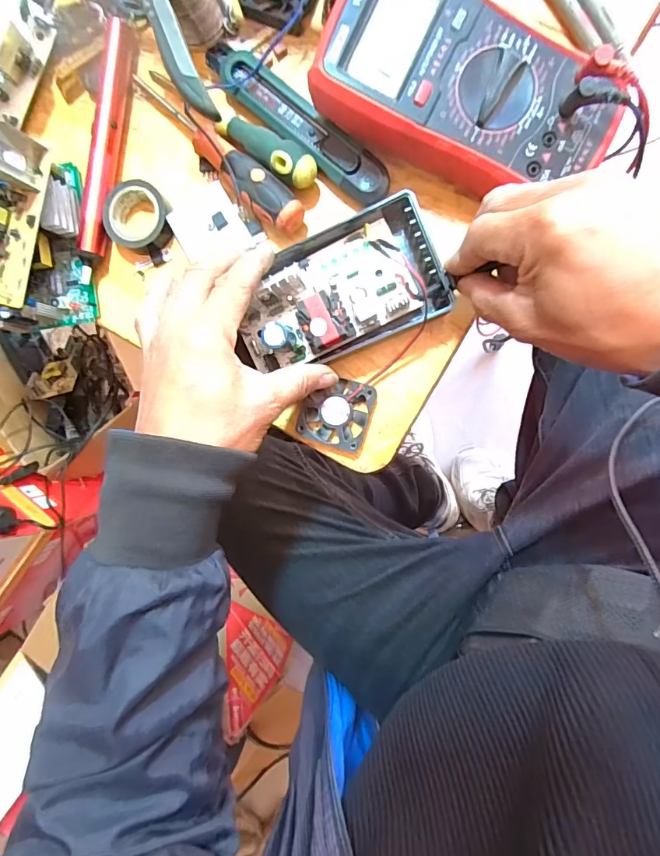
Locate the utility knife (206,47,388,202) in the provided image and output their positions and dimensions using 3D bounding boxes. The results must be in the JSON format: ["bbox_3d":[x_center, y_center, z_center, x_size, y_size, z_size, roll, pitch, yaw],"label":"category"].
[{"bbox_3d":[-0.025,-0.216,0.316,0.160,0.010,0.029,42,98,4],"label":"utility knife"}]

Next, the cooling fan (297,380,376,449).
[{"bbox_3d":[0.005,-0.012,0.332,0.050,0.010,0.048,18,95,7],"label":"cooling fan"}]

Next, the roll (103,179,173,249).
[{"bbox_3d":[-0.144,-0.160,0.344,0.054,0.021,0.048,22,96,6],"label":"roll"}]

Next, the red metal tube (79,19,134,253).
[{"bbox_3d":[-0.169,-0.216,0.340,0.020,0.013,0.165,10,94,7],"label":"red metal tube"}]

